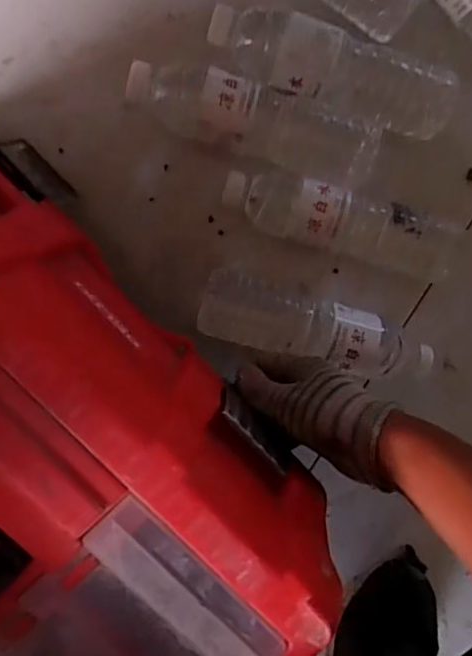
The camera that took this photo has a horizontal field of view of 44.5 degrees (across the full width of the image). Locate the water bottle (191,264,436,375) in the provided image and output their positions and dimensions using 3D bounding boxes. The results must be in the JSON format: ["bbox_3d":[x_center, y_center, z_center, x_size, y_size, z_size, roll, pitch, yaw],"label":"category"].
[{"bbox_3d":[0.073,-0.003,0.530,0.211,0.054,0.069,15,90,-9],"label":"water bottle"}]

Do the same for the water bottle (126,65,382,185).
[{"bbox_3d":[0.015,-0.180,0.506,0.219,0.063,0.063,19,90,-9],"label":"water bottle"}]

